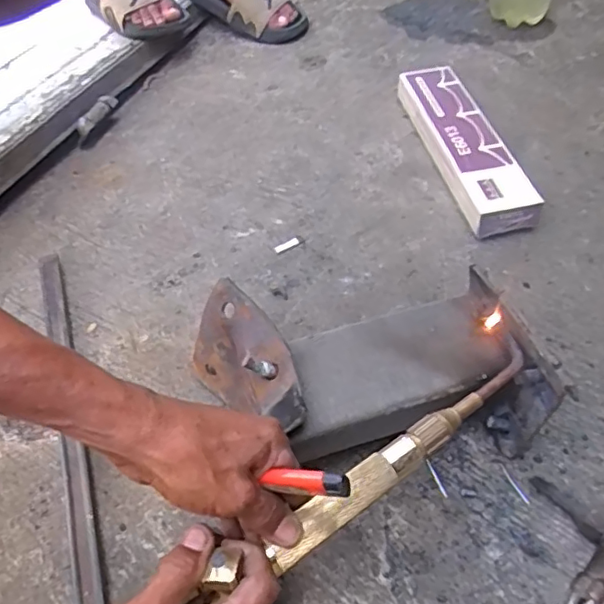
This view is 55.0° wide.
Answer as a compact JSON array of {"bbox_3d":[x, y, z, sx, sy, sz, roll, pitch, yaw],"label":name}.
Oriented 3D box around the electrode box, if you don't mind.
[{"bbox_3d":[0.212,-0.217,0.783,0.090,0.043,0.317,-11,55,-6],"label":"electrode box"}]

